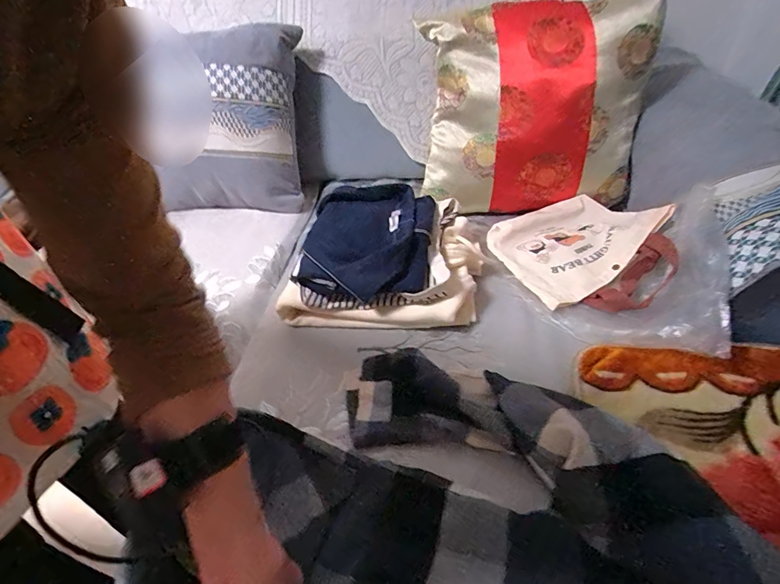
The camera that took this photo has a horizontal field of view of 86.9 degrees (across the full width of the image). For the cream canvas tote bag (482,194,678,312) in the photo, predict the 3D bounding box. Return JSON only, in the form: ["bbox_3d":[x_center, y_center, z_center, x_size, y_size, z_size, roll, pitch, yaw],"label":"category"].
[{"bbox_3d":[0.339,-0.090,0.711,0.263,0.072,0.307,-20,43,-15],"label":"cream canvas tote bag"}]

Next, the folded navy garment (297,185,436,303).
[{"bbox_3d":[-0.033,-0.092,0.693,0.204,0.058,0.252,2,42,10],"label":"folded navy garment"}]

